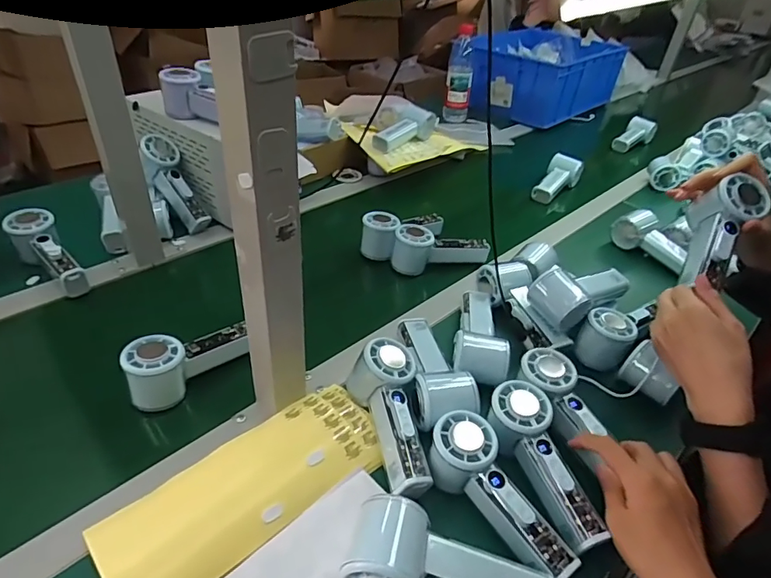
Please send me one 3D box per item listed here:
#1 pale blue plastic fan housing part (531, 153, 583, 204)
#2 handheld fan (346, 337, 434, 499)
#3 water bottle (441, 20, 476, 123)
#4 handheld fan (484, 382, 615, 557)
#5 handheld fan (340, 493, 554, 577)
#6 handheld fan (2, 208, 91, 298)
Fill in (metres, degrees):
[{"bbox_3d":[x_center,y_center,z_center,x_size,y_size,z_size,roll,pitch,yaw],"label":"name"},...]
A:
[{"bbox_3d":[0.340,-0.219,0.945,0.064,0.057,0.122,26,42,23],"label":"pale blue plastic fan housing part"},{"bbox_3d":[0.005,0.121,0.476,0.057,0.058,0.147,3,52,-25],"label":"handheld fan"},{"bbox_3d":[0.188,-0.540,1.196,0.065,0.204,0.068,6,38,1],"label":"water bottle"},{"bbox_3d":[0.147,0.162,0.447,0.052,0.046,0.148,-13,54,-16],"label":"handheld fan"},{"bbox_3d":[0.049,0.210,0.364,0.155,0.055,0.070,20,38,-3],"label":"handheld fan"},{"bbox_3d":[-0.442,-0.046,0.631,0.153,0.057,0.055,44,52,14],"label":"handheld fan"}]

